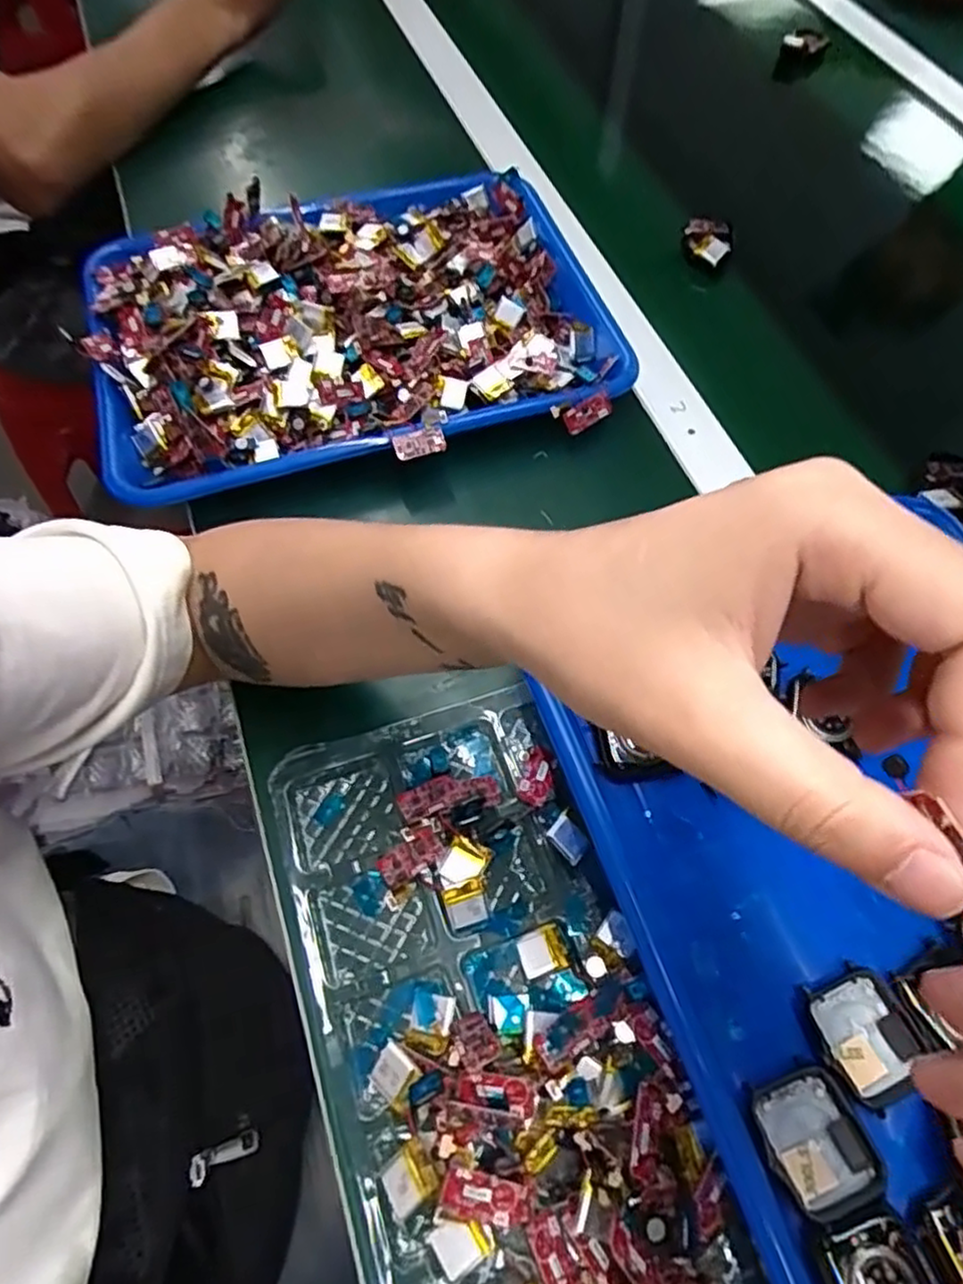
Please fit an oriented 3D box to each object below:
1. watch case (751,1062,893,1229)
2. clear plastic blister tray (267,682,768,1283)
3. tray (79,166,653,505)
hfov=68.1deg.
[{"bbox_3d":[0.124,0.185,0.264,0.038,0.009,0.043,-17,64,-11],"label":"watch case"},{"bbox_3d":[0.001,0.148,0.292,0.132,0.034,0.257,-16,63,-10],"label":"clear plastic blister tray"},{"bbox_3d":[-0.090,-0.222,0.479,0.337,0.036,0.270,-13,63,-9],"label":"tray"}]

